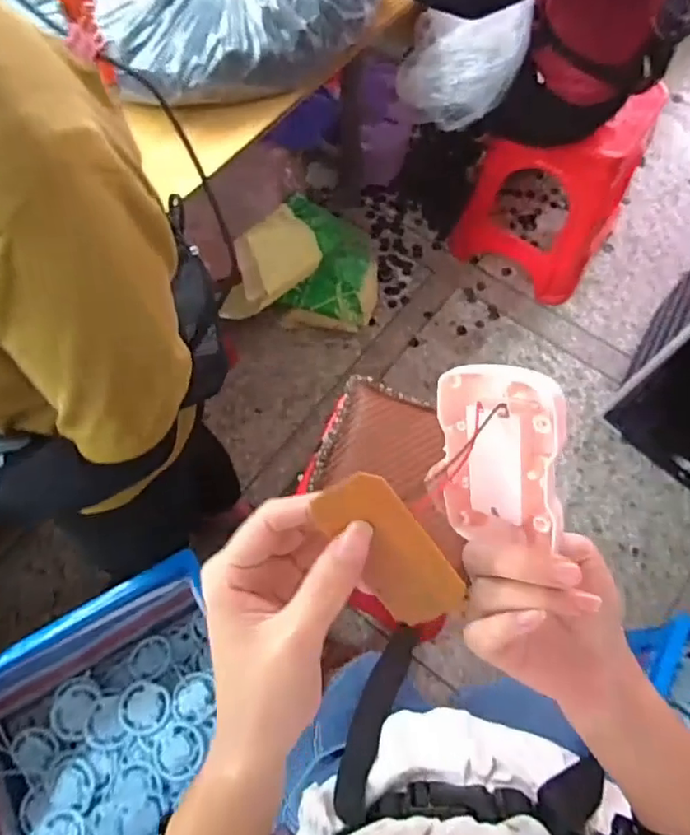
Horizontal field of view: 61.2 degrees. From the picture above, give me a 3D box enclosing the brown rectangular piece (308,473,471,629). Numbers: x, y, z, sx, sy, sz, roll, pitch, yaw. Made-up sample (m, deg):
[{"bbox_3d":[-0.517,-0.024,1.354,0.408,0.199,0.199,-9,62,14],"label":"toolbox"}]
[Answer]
[{"bbox_3d":[0.020,0.057,0.247,0.036,0.004,0.076,-34,106,18],"label":"brown rectangular piece"}]

